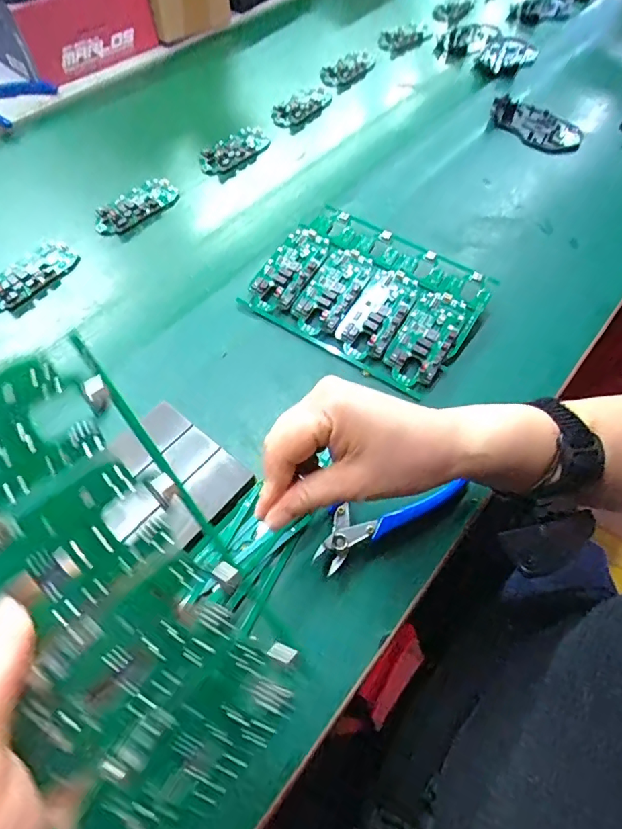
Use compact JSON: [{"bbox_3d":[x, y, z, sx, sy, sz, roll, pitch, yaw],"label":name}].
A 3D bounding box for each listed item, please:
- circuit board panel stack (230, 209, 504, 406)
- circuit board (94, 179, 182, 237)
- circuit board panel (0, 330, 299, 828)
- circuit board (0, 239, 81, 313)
[{"bbox_3d":[0.054,-0.112,0.470,0.200,0.035,0.151,31,65,13],"label":"circuit board panel stack"},{"bbox_3d":[-0.193,-0.228,0.535,0.047,0.011,0.099,37,67,16],"label":"circuit board"},{"bbox_3d":[-0.082,0.074,0.189,0.105,0.004,0.186,-39,104,-31],"label":"circuit board panel"},{"bbox_3d":[-0.276,-0.138,0.477,0.047,0.010,0.097,33,66,14],"label":"circuit board"}]

